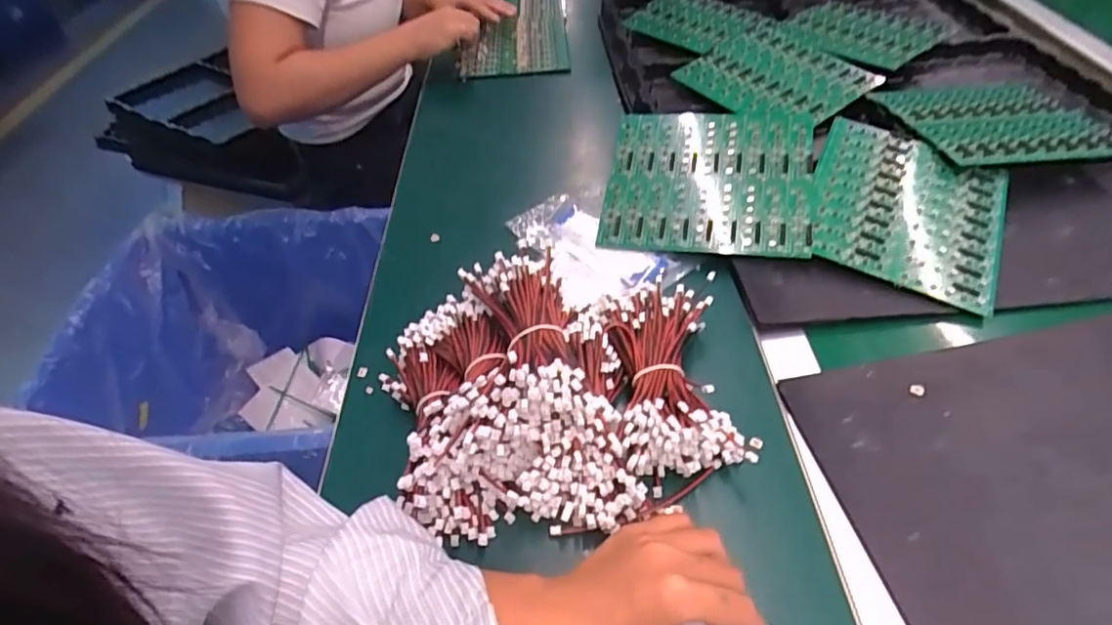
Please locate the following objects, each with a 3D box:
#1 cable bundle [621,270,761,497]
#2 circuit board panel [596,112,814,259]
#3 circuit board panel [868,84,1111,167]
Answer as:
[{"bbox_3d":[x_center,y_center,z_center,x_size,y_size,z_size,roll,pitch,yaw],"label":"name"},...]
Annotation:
[{"bbox_3d":[0.096,0.045,0.447,0.100,0.053,0.166,-2,47,2],"label":"cable bundle"},{"bbox_3d":[0.158,-0.138,0.598,0.203,0.012,0.184,6,70,14],"label":"circuit board panel"},{"bbox_3d":[0.494,-0.211,0.636,0.205,0.010,0.173,-9,48,-5],"label":"circuit board panel"}]

